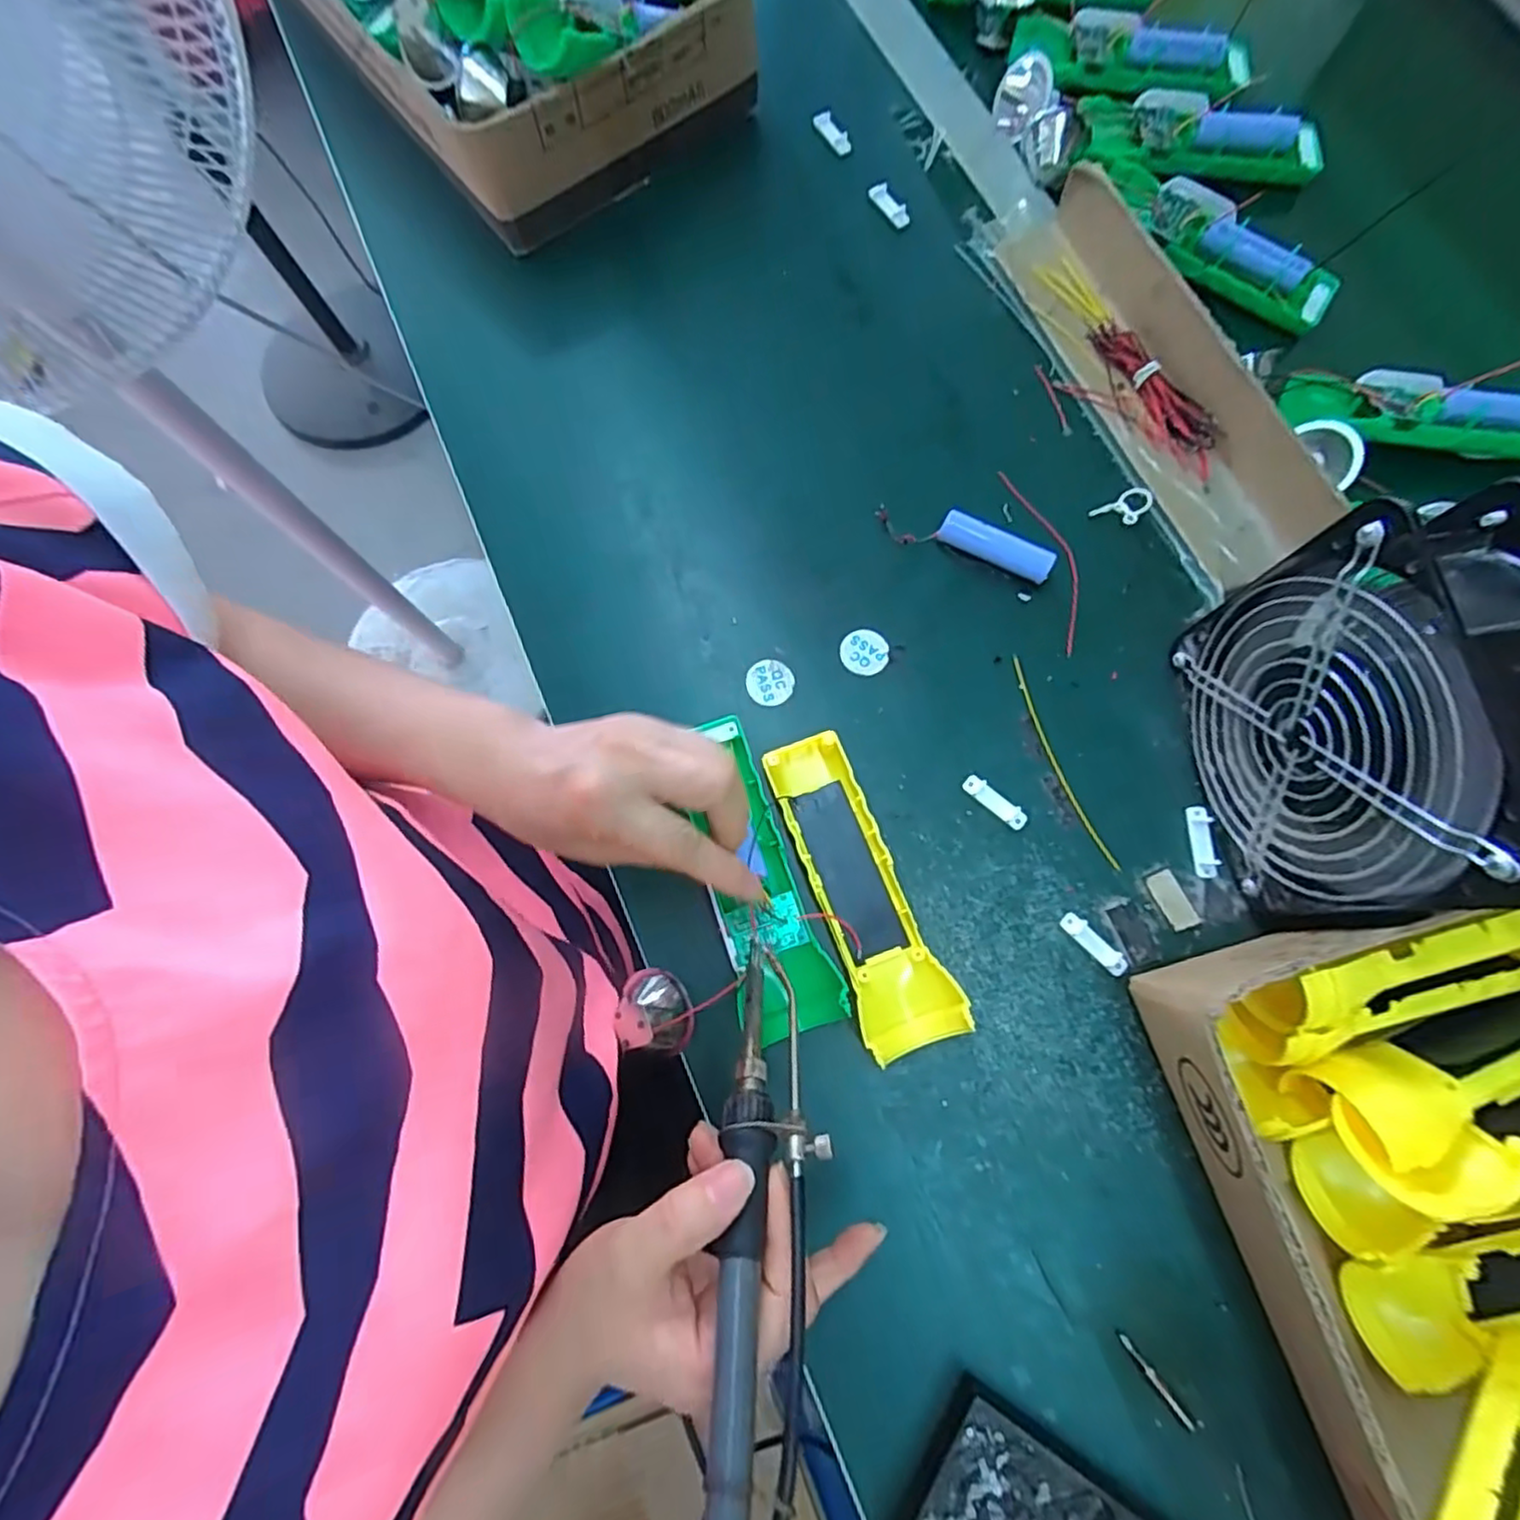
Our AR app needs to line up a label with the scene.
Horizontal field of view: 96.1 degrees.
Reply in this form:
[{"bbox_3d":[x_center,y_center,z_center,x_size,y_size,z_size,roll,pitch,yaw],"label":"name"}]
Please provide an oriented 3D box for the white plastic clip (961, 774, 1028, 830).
[{"bbox_3d":[0.127,0.023,0.369,0.038,0.004,0.011,39,80,9],"label":"white plastic clip"}]

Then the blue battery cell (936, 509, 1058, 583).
[{"bbox_3d":[0.136,-0.122,0.395,0.066,0.020,0.016,26,78,7],"label":"blue battery cell"}]

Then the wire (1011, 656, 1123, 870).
[{"bbox_3d":[0.164,0.001,0.374,0.008,0.004,0.127,-20,77,-4],"label":"wire"}]

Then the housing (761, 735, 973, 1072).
[{"bbox_3d":[0.051,0.066,0.351,0.048,0.023,0.163,-20,77,-4],"label":"housing"}]

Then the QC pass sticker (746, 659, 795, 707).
[{"bbox_3d":[0.006,-0.045,0.390,0.026,0.004,0.027,-4,76,0],"label":"QC pass sticker"}]

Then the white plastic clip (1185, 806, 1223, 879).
[{"bbox_3d":[0.233,0.043,0.359,0.012,0.005,0.037,0,77,1],"label":"white plastic clip"}]

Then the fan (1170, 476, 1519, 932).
[{"bbox_3d":[0.264,-0.010,0.298,0.060,0.156,0.153,-7,76,-1],"label":"fan"}]

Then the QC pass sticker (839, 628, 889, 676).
[{"bbox_3d":[0.060,-0.062,0.394,0.028,0.004,0.026,-18,86,-3],"label":"QC pass sticker"}]

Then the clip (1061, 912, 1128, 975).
[{"bbox_3d":[0.171,0.094,0.349,0.011,0.005,0.037,-43,80,-9],"label":"clip"}]

